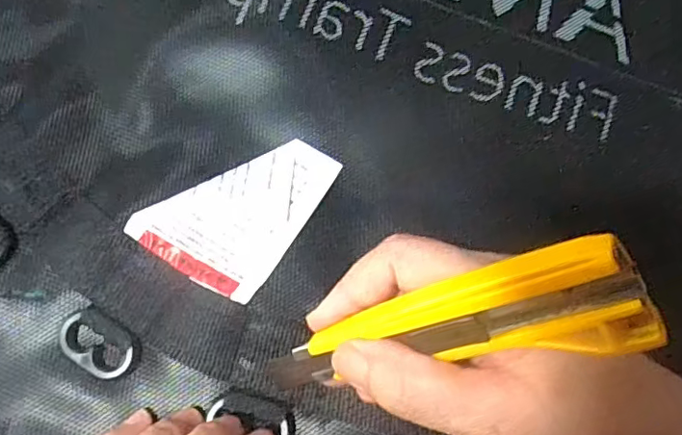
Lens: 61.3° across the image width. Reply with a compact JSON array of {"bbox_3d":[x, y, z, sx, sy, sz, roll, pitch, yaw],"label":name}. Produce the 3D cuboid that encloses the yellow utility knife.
[{"bbox_3d":[0.030,0.042,0.211,0.150,0.026,0.032,-22,66,36],"label":"yellow utility knife"}]

